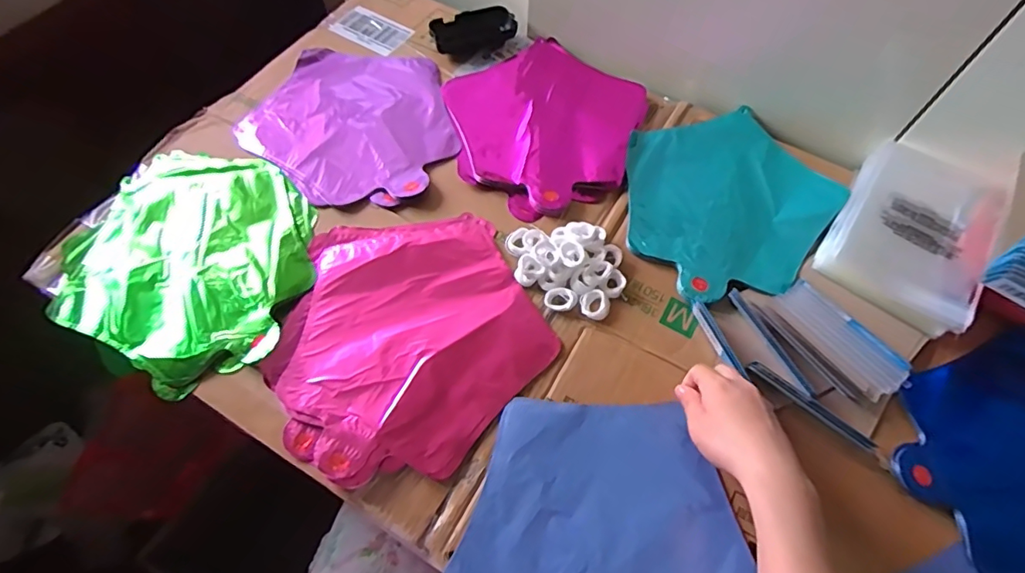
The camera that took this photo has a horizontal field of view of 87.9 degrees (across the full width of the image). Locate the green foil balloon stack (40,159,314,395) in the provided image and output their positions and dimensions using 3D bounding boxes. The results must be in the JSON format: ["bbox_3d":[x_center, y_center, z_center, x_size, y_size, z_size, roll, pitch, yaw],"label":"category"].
[{"bbox_3d":[-0.312,-0.028,0.522,0.252,0.024,0.227,24,64,10],"label":"green foil balloon stack"}]

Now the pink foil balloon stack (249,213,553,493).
[{"bbox_3d":[-0.102,0.040,0.490,0.238,0.011,0.248,-26,66,-15],"label":"pink foil balloon stack"}]

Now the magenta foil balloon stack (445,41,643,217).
[{"bbox_3d":[0.042,-0.194,0.619,0.233,0.018,0.233,-27,66,-15],"label":"magenta foil balloon stack"}]

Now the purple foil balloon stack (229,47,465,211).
[{"bbox_3d":[-0.173,-0.193,0.609,0.229,0.013,0.227,25,64,11],"label":"purple foil balloon stack"}]

